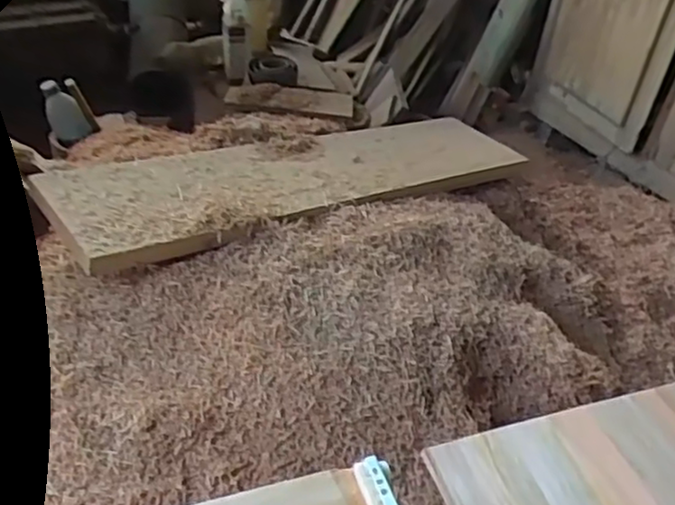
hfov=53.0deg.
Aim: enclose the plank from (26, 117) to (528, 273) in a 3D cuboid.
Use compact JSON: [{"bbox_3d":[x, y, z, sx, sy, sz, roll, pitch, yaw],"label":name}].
[{"bbox_3d":[-0.042,-0.163,1.351,1.007,0.044,0.290,-14,38,-35],"label":"plank"}]

